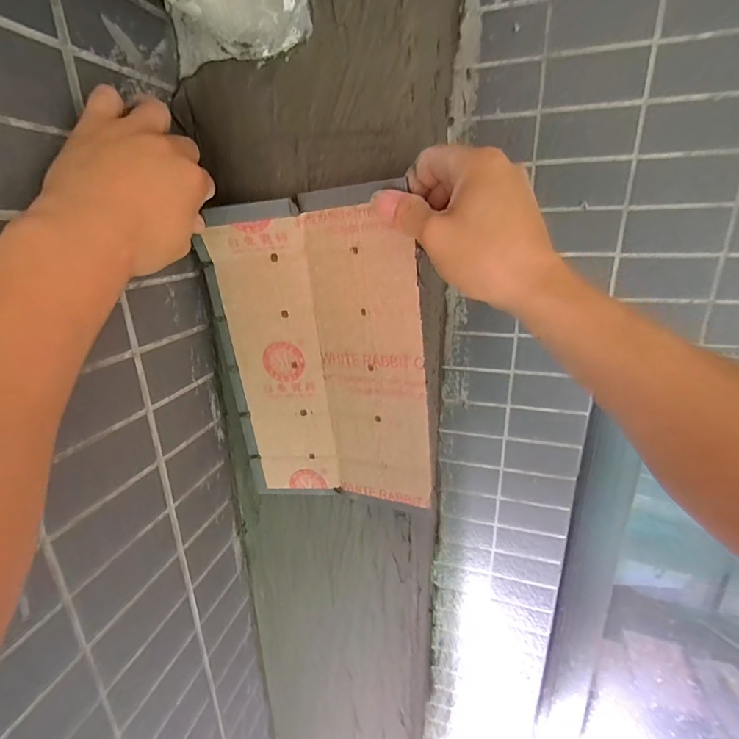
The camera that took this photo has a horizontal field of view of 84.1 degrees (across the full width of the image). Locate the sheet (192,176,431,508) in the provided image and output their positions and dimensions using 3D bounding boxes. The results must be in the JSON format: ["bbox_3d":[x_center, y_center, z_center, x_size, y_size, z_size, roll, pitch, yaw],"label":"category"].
[{"bbox_3d":[-0.045,-0.004,0.372,0.189,0.281,0.018,0,21,19],"label":"sheet"}]

